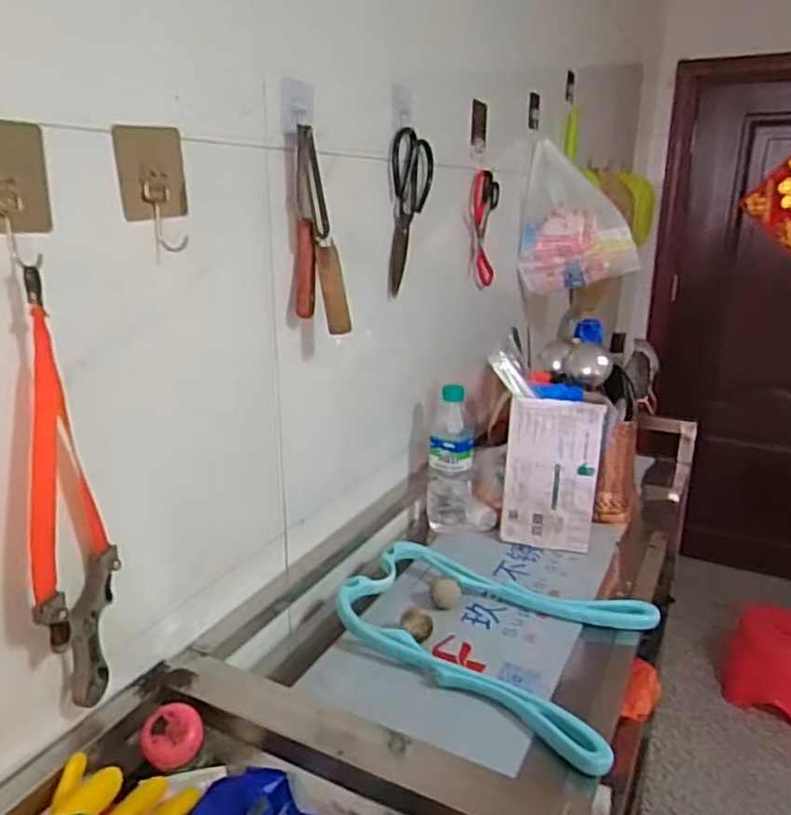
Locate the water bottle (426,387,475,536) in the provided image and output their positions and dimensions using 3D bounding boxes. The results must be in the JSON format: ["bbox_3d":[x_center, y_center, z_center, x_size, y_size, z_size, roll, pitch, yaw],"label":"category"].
[{"bbox_3d":[0.084,0.077,0.988,0.069,0.218,0.072,1,18,1],"label":"water bottle"}]

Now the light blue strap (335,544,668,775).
[{"bbox_3d":[0.111,0.241,0.755,0.323,0.049,0.250,12,21,32],"label":"light blue strap"}]

